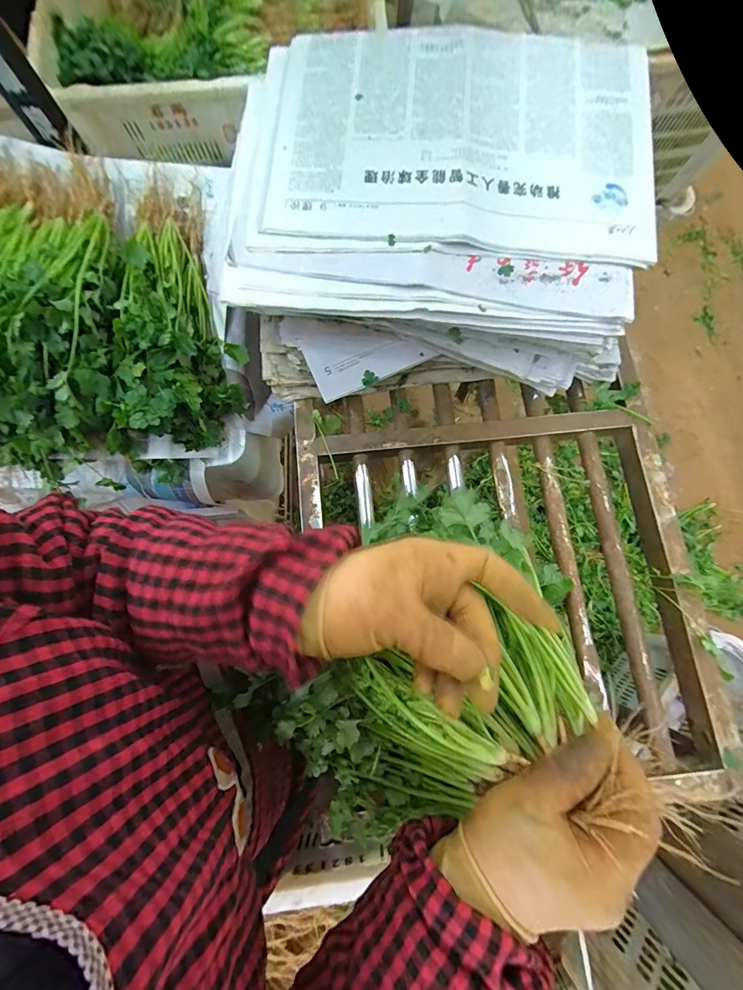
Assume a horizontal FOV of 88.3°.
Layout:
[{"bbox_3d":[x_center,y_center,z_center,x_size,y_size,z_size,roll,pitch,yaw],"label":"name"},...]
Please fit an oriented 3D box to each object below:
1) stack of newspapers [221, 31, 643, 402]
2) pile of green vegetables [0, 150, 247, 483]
[{"bbox_3d":[0.076,-0.307,0.441,0.439,0.133,0.365,0,78,0],"label":"stack of newspapers"},{"bbox_3d":[-0.366,-0.215,0.407,0.399,0.144,0.352,-5,78,-1],"label":"pile of green vegetables"}]

